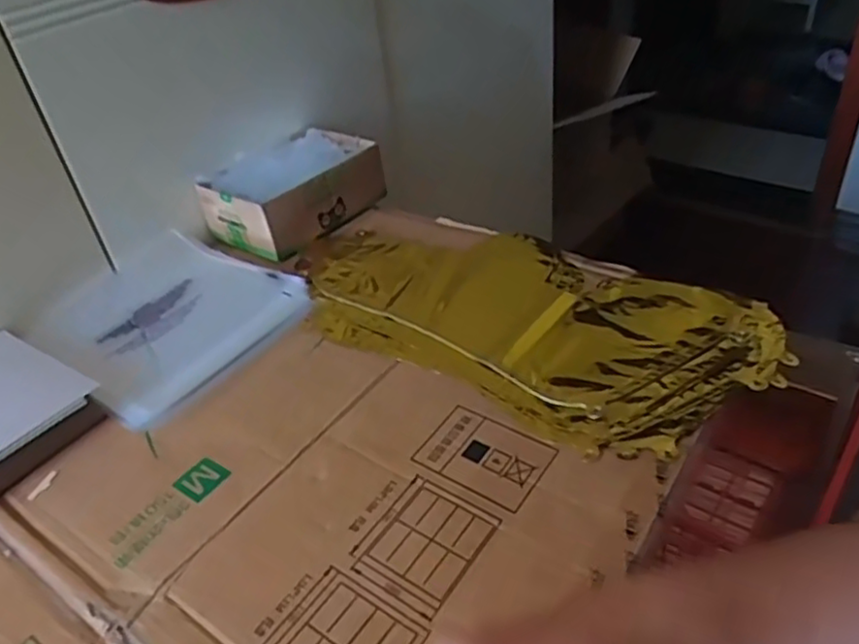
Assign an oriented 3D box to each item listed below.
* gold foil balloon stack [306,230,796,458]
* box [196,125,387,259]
[{"bbox_3d":[0.076,-0.008,0.637,0.433,0.034,0.232,22,46,31],"label":"gold foil balloon stack"},{"bbox_3d":[-0.157,-0.156,0.802,0.139,0.067,0.186,27,48,35],"label":"box"}]

